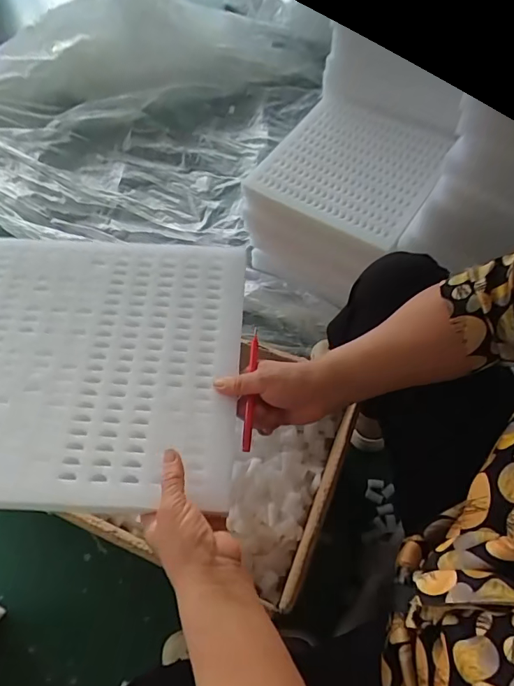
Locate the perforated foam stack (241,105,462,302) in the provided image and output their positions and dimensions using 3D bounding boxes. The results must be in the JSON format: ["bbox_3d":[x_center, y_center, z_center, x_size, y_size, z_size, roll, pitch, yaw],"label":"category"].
[{"bbox_3d":[0.170,-0.299,0.995,0.335,0.217,0.341,30,70,15],"label":"perforated foam stack"}]

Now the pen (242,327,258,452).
[{"bbox_3d":[-0.006,0.048,0.496,0.010,0.012,0.137,3,66,4],"label":"pen"}]

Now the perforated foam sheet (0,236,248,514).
[{"bbox_3d":[-0.193,0.011,0.522,0.341,0.018,0.341,3,58,0],"label":"perforated foam sheet"}]

